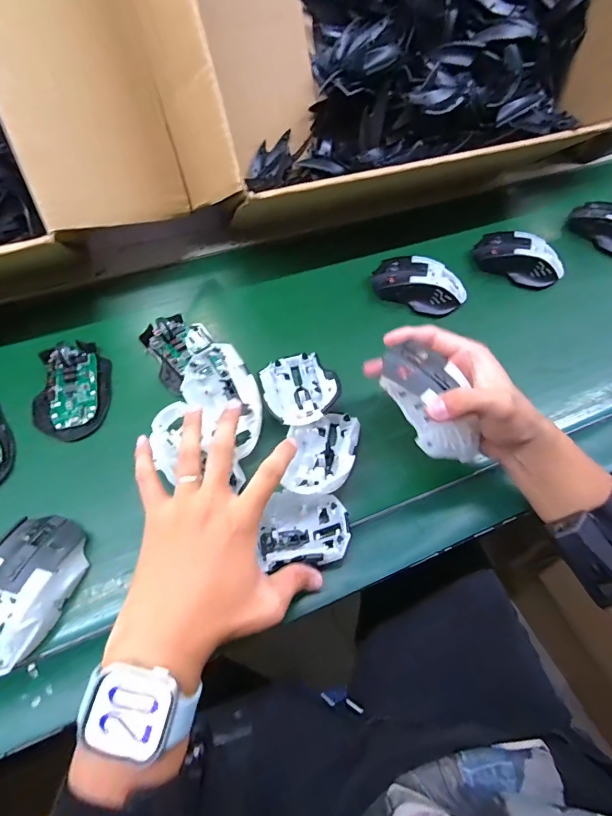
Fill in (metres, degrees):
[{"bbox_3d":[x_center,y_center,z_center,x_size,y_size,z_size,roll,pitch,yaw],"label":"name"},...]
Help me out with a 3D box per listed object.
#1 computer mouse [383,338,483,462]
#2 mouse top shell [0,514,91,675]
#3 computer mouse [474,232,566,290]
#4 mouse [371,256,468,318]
[{"bbox_3d":[0.109,-0.004,0.334,0.054,0.032,0.110,-29,88,-17],"label":"computer mouse"},{"bbox_3d":[-0.225,0.144,0.319,0.062,0.034,0.114,8,61,2],"label":"mouse top shell"},{"bbox_3d":[0.291,-0.206,0.548,0.115,0.037,0.057,35,65,16],"label":"computer mouse"},{"bbox_3d":[0.144,-0.157,0.509,0.115,0.034,0.059,16,62,6],"label":"mouse"}]

